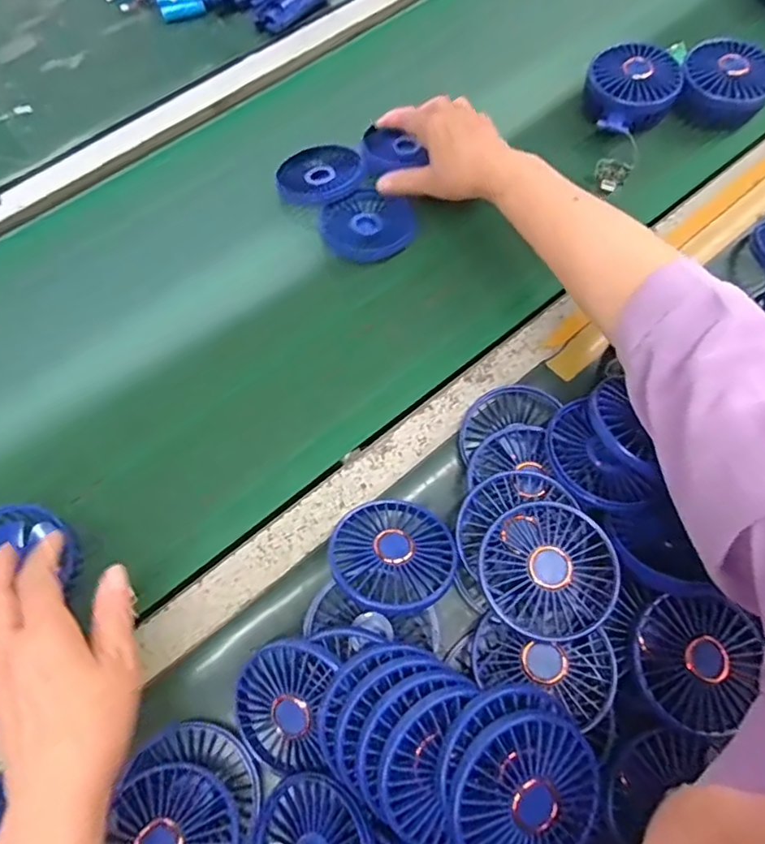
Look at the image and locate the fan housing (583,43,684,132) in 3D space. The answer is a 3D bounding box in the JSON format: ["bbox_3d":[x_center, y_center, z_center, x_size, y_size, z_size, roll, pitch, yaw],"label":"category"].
[{"bbox_3d":[0.249,-0.330,0.589,0.087,0.035,0.084,-11,83,3],"label":"fan housing"}]

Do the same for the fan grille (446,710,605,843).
[{"bbox_3d":[0.079,0.204,0.319,0.086,0.017,0.086,1,87,-19],"label":"fan grille"}]

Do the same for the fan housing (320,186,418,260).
[{"bbox_3d":[-0.013,-0.187,0.568,0.087,0.014,0.070,-26,83,-8],"label":"fan housing"}]

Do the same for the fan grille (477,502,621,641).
[{"bbox_3d":[0.110,0.096,0.394,0.081,0.021,0.086,-1,66,3],"label":"fan grille"}]

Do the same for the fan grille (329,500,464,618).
[{"bbox_3d":[0.007,0.094,0.417,0.085,0.018,0.084,3,46,-4],"label":"fan grille"}]

